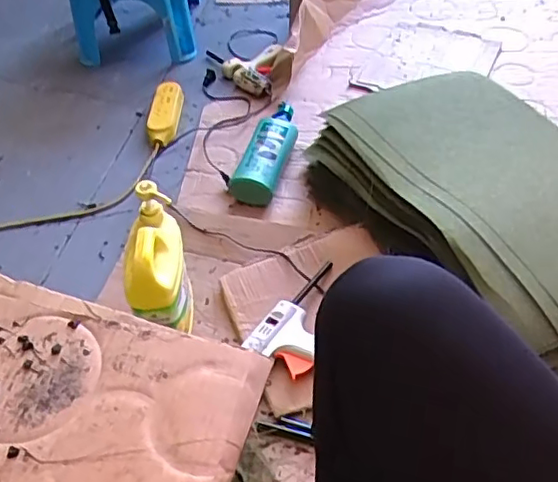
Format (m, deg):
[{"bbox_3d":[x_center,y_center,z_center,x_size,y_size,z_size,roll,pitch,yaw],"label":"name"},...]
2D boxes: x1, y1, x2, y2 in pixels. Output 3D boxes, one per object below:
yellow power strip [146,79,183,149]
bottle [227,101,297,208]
[{"bbox_3d":[-0.243,-0.275,1.297,0.065,0.035,0.197,-2,48,1],"label":"yellow power strip"},{"bbox_3d":[-0.011,-0.190,1.196,0.087,0.062,0.290,13,50,14],"label":"bottle"}]

